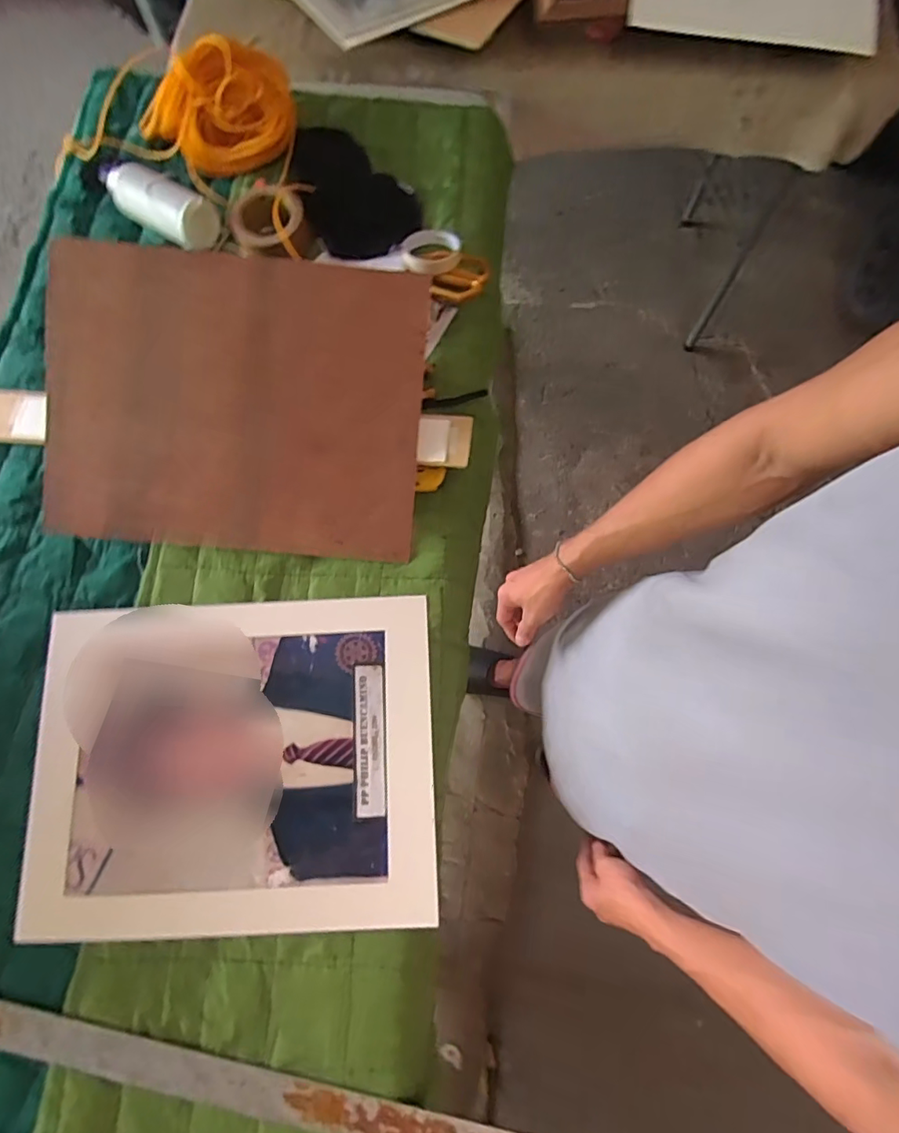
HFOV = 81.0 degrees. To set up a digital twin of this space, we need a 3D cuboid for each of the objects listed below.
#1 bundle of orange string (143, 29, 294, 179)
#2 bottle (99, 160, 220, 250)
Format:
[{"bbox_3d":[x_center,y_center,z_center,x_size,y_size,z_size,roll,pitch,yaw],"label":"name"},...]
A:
[{"bbox_3d":[-0.356,-0.691,0.799,0.235,0.104,0.155,-17,75,-3],"label":"bundle of orange string"},{"bbox_3d":[-0.447,-0.552,0.786,0.217,0.059,0.073,28,77,9],"label":"bottle"}]

